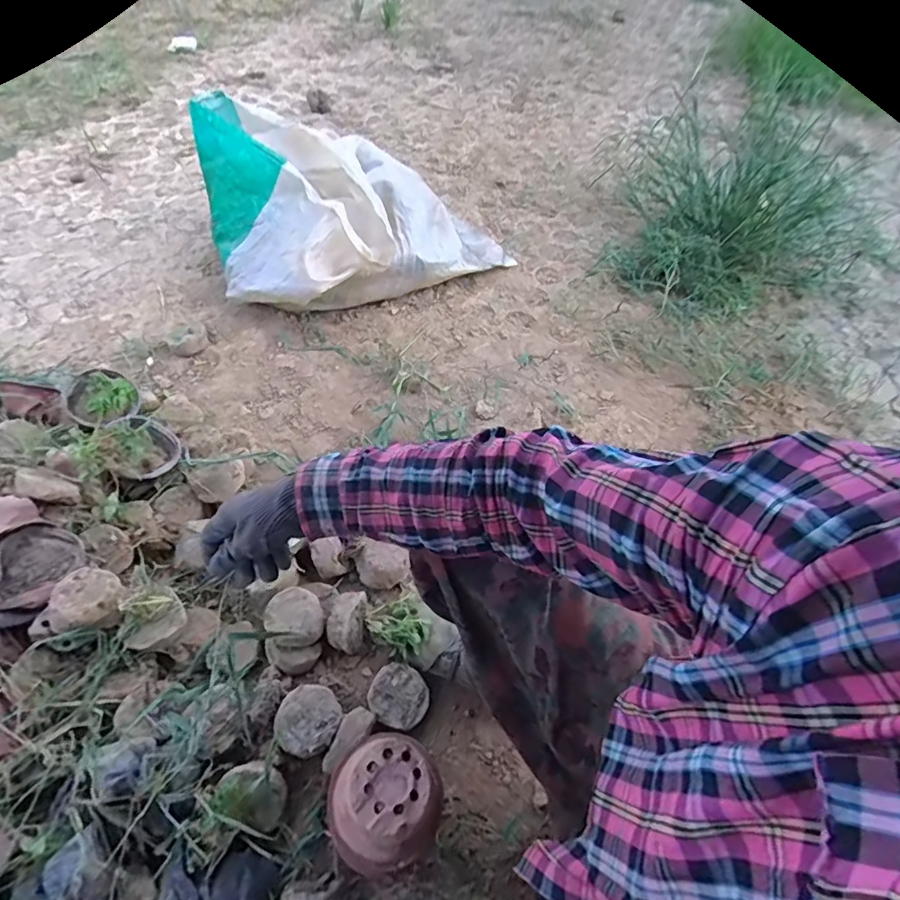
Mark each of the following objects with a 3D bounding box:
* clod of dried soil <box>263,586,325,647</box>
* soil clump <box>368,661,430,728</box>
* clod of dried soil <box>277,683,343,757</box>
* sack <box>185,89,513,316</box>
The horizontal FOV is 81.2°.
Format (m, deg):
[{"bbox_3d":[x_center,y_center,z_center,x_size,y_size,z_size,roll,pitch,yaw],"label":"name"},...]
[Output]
[{"bbox_3d":[-0.205,0.223,0.693,0.073,0.047,0.070,3,51,-4],"label":"clod of dried soil"},{"bbox_3d":[-0.065,0.317,0.674,0.074,0.029,0.070,3,51,-4],"label":"soil clump"},{"bbox_3d":[-0.170,0.331,0.640,0.072,0.044,0.076,27,53,16],"label":"clod of dried soil"},{"bbox_3d":[-0.202,-0.561,1.184,0.627,0.263,0.496,-18,55,-19],"label":"sack"}]

